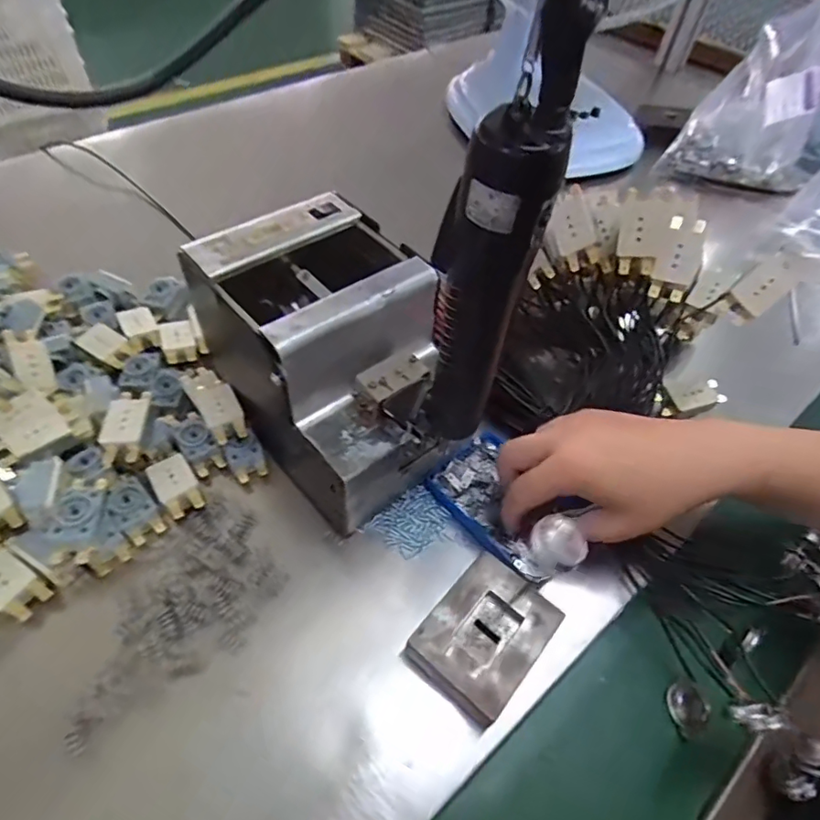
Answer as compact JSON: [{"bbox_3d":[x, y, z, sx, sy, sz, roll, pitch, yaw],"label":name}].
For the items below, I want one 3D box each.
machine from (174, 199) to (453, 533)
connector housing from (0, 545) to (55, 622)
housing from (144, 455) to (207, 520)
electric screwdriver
[{"bbox_3d":[-0.047,-0.039,0.392,0.132,0.141,0.182,-33,62,-26],"label":"machine"},{"bbox_3d":[-0.250,0.108,0.338,0.046,0.013,0.027,30,56,16],"label":"connector housing"},{"bbox_3d":[-0.165,0.056,0.388,0.026,0.019,0.046,-28,60,-24],"label":"housing"},{"bbox_3d":[0.031,-0.046,0.276,0.041,0.203,0.032,7,53,0],"label":"electric screwdriver"}]

